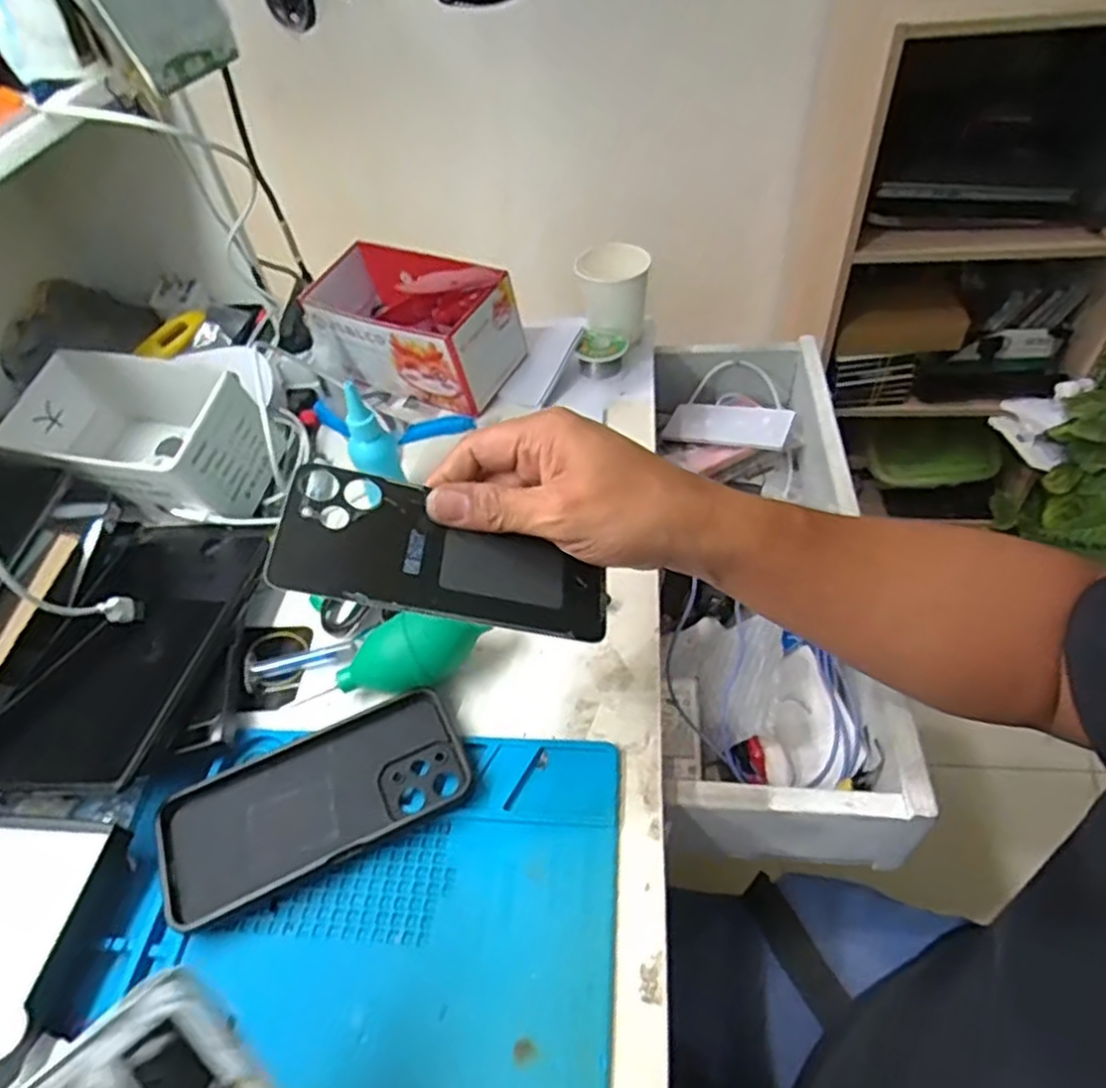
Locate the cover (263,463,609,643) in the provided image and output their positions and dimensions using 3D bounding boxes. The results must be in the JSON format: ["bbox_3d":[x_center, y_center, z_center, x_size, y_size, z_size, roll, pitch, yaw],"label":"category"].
[{"bbox_3d":[-0.051,0.003,0.359,0.161,0.007,0.072,12,54,-13],"label":"cover"}]

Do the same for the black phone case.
[{"bbox_3d":[-0.138,0.149,0.423,0.172,0.016,0.081,-23,50,-14],"label":"black phone case"}]

